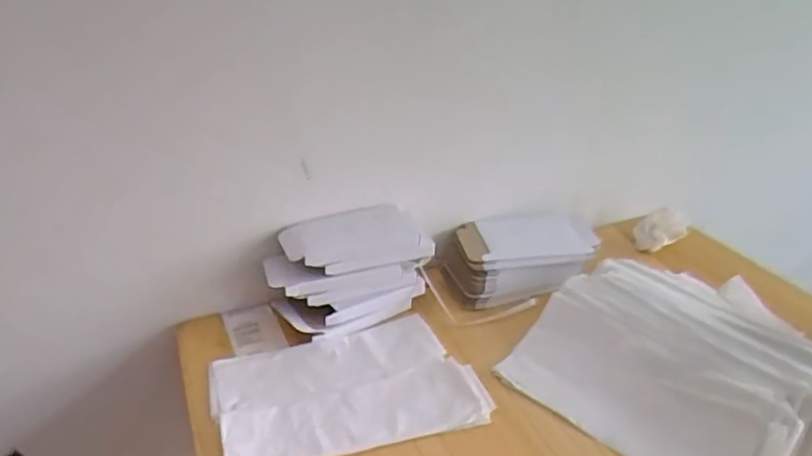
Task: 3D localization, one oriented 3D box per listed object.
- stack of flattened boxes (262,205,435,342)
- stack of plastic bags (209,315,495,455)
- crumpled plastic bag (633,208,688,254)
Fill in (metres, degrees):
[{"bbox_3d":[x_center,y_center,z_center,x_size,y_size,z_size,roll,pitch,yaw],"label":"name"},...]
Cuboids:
[{"bbox_3d":[-0.072,0.051,0.755,0.191,0.107,0.107,-17,33,-28],"label":"stack of flattened boxes"},{"bbox_3d":[-0.062,0.165,0.645,0.259,0.011,0.165,-9,29,-14],"label":"stack of plastic bags"},{"bbox_3d":[0.373,0.007,0.907,0.071,0.048,0.057,8,30,15],"label":"crumpled plastic bag"}]

